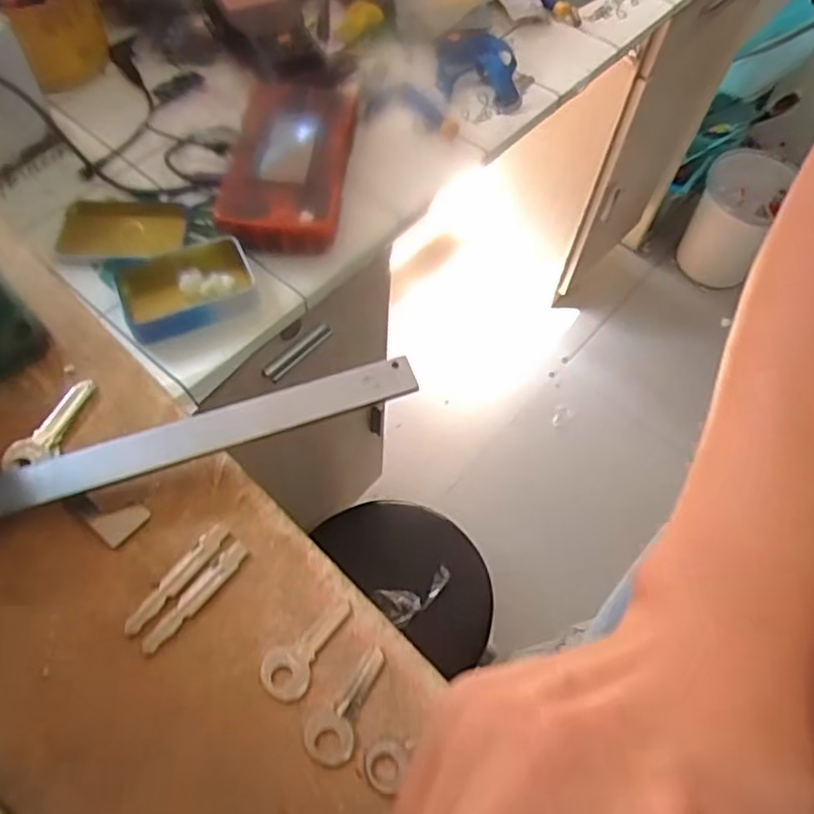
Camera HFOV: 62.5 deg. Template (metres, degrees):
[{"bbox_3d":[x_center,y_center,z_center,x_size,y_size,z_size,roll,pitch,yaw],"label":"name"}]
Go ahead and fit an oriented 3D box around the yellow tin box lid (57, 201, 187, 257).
[{"bbox_3d":[-0.236,-0.149,0.561,0.096,0.010,0.063,-1,61,-4],"label":"yellow tin box lid"}]

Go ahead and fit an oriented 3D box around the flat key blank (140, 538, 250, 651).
[{"bbox_3d":[-0.081,0.073,0.260,0.009,0.004,0.051,33,64,14],"label":"flat key blank"}]

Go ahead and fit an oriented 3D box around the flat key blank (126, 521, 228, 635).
[{"bbox_3d":[-0.089,0.066,0.262,0.010,0.005,0.051,31,63,13],"label":"flat key blank"}]

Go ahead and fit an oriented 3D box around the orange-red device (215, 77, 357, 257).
[{"bbox_3d":[-0.099,-0.213,0.581,0.093,0.029,0.183,5,61,-1],"label":"orange-red device"}]

